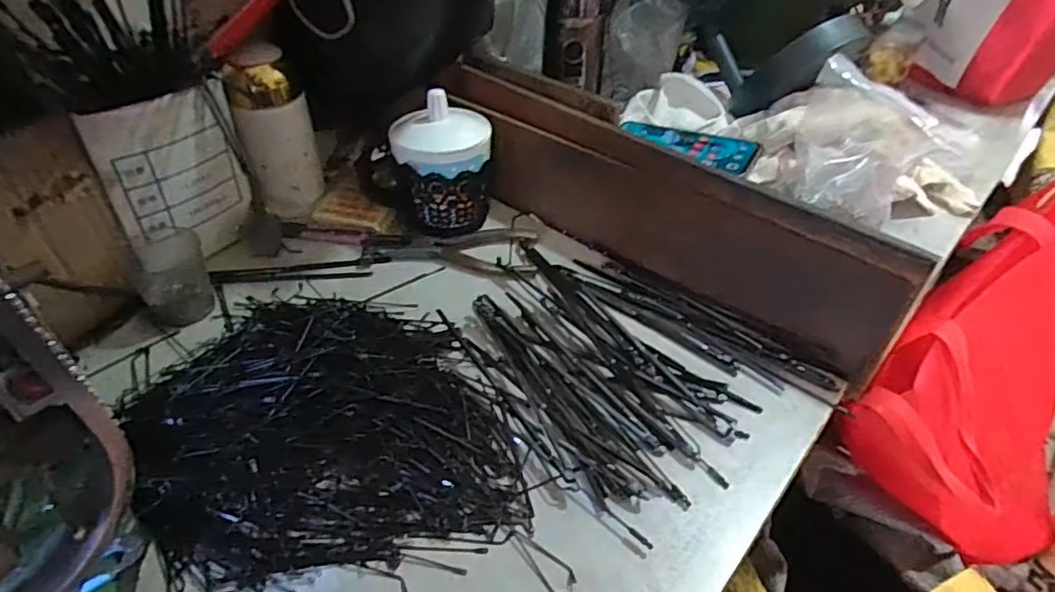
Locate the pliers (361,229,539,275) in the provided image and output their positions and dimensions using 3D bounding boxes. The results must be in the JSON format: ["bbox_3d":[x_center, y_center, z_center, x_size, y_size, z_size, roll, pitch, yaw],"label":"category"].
[{"bbox_3d":[-0.074,-0.048,0.591,0.166,0.019,0.067,9,40,4],"label":"pliers"}]

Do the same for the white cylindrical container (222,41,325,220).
[{"bbox_3d":[-0.245,-0.161,0.595,0.066,0.157,0.054,-13,45,-17],"label":"white cylindrical container"}]

